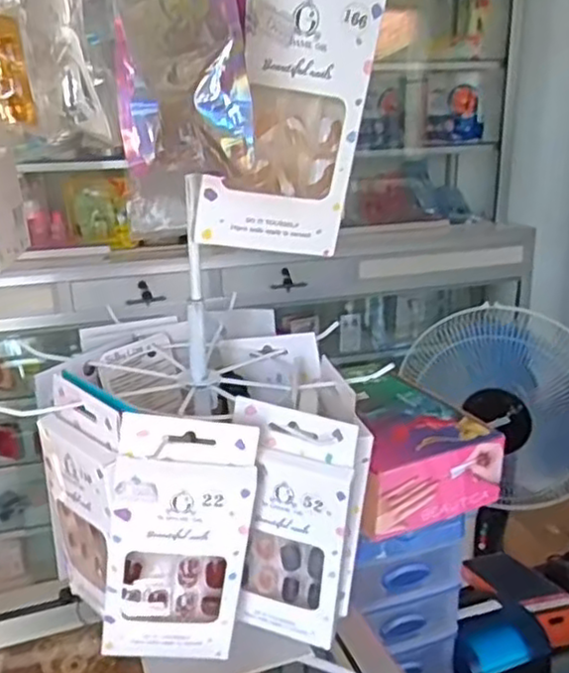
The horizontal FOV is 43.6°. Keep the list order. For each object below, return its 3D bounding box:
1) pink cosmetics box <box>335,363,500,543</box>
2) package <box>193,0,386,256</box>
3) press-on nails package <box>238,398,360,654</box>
[{"bbox_3d":[0.103,0.105,0.674,0.135,0.064,0.157,-10,21,-24],"label":"pink cosmetics box"},{"bbox_3d":[0.003,-0.108,0.317,0.067,0.143,0.014,5,20,-14],"label":"package"},{"bbox_3d":[0.006,0.105,0.385,0.061,0.138,0.013,6,20,19],"label":"press-on nails package"}]

